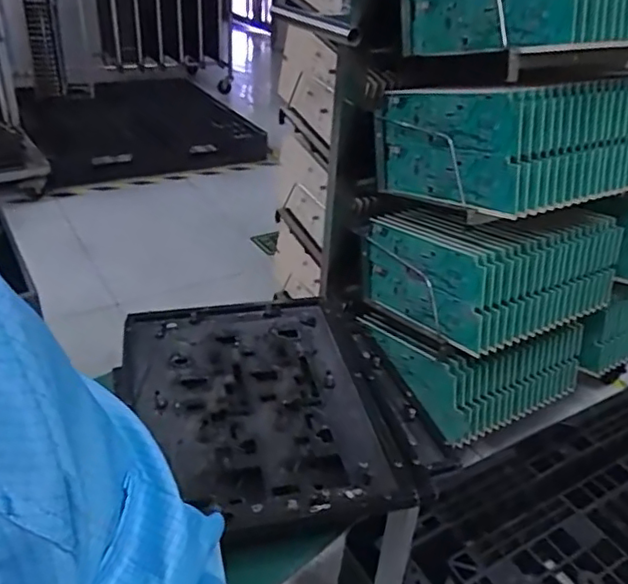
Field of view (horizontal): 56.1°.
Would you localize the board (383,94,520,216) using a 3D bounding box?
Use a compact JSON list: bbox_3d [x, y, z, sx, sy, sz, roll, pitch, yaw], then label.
[{"bbox_3d":[0.189,-0.211,0.877,0.011,0.155,0.272,-20,25,-27],"label":"board"}]

